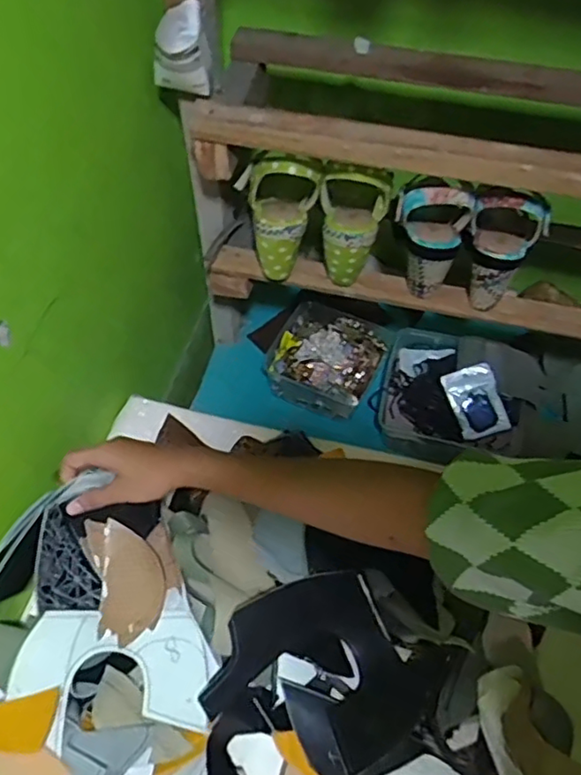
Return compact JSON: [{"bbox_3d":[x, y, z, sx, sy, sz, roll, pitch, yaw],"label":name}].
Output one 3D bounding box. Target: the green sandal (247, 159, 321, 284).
[{"bbox_3d":[-0.009,-0.198,0.728,0.078,0.138,0.075,4,55,1],"label":"green sandal"}]

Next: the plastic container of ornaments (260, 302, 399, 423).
[{"bbox_3d":[0.059,-0.049,0.964,0.161,0.071,0.169,26,58,15],"label":"plastic container of ornaments"}]

